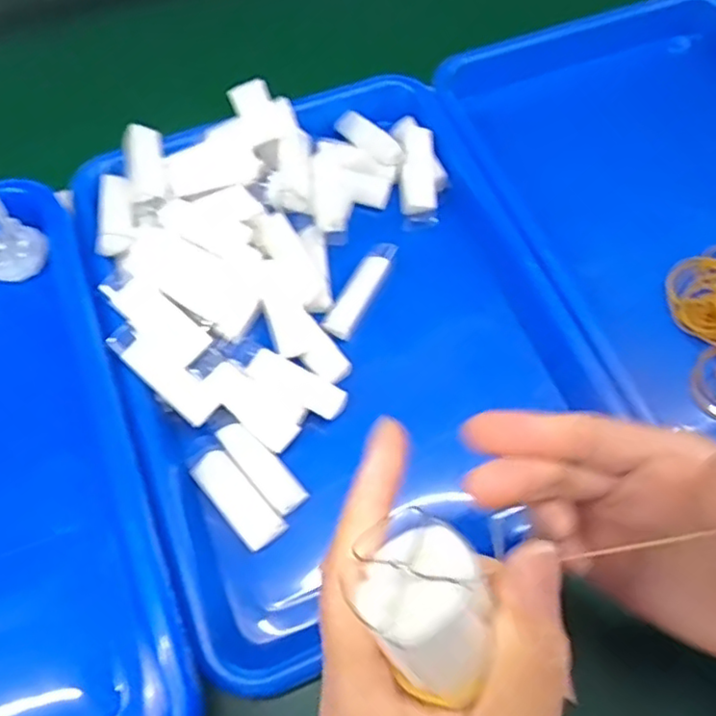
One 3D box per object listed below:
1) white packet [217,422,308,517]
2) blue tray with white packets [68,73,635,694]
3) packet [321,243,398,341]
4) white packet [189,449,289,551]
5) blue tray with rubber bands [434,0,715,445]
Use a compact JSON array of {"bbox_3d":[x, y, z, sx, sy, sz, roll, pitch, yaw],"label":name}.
[{"bbox_3d":[-0.051,0.057,0.342,0.018,0.011,0.056,-39,72,-18],"label":"white packet"},{"bbox_3d":[-0.014,-0.018,0.386,0.246,0.071,0.309,-22,67,-11],"label":"blue tray with white packets"},{"bbox_3d":[0.001,-0.042,0.388,0.019,0.013,0.066,27,67,11],"label":"packet"},{"bbox_3d":[-0.063,0.073,0.334,0.022,0.006,0.056,-40,72,-18],"label":"white packet"},{"bbox_3d":[0.222,-0.102,0.435,0.252,0.048,0.345,-21,67,-11],"label":"blue tray with rubber bands"}]

